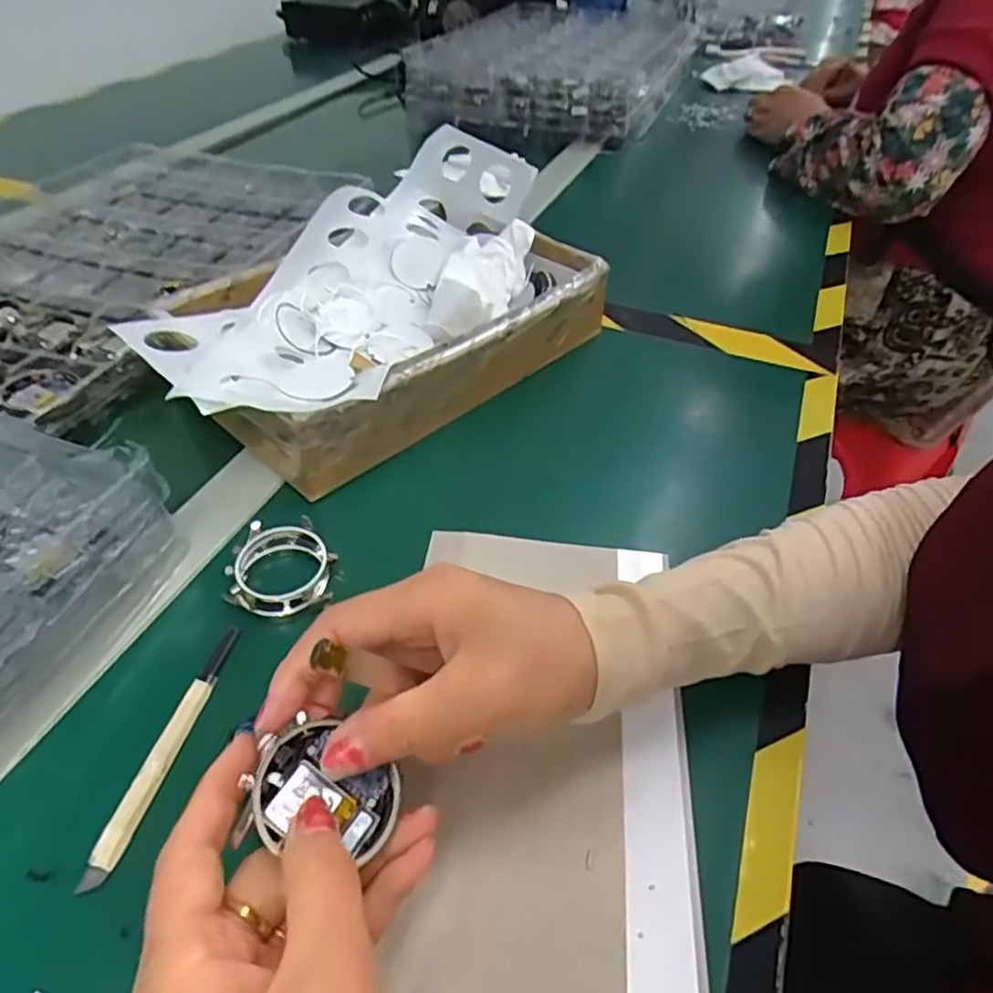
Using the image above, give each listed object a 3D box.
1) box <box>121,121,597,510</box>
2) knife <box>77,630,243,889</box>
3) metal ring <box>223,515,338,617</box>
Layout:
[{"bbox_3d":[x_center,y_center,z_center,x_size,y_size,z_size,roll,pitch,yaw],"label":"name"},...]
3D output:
[{"bbox_3d":[-0.074,-0.128,0.460,0.203,0.088,0.325,30,52,25],"label":"box"},{"bbox_3d":[-0.136,0.103,0.279,0.010,0.004,0.109,23,47,-7],"label":"knife"},{"bbox_3d":[-0.108,0.036,0.339,0.050,0.016,0.052,4,53,-5],"label":"metal ring"}]

